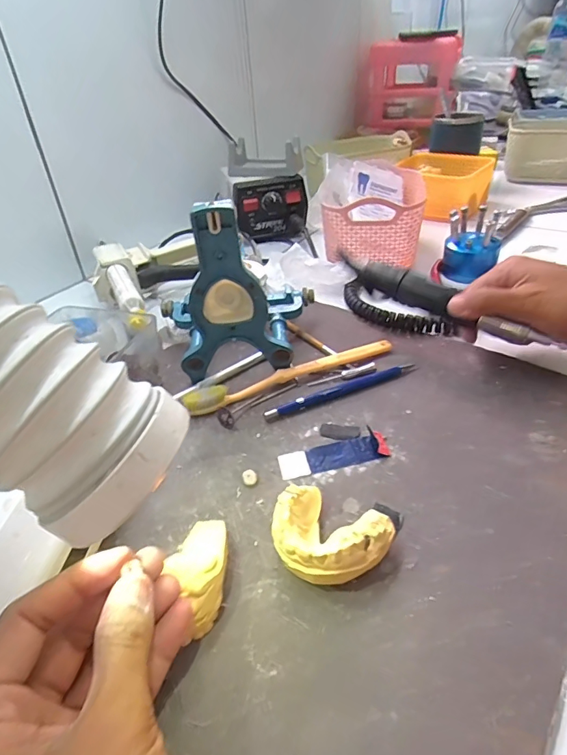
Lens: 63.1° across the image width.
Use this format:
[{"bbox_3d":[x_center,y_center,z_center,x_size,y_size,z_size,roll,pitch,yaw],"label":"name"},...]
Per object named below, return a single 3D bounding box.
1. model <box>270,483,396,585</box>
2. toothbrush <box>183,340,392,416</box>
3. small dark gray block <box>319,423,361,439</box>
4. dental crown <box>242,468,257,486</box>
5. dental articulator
[{"bbox_3d":[0.022,0.086,0.250,0.063,0.032,0.054,18,41,28],"label":"model"},{"bbox_3d":[0.005,-0.008,0.390,0.184,0.012,0.027,-19,38,-19],"label":"toothbrush"},{"bbox_3d":[0.041,0.039,0.337,0.029,0.004,0.015,6,37,14],"label":"small dark gray block"},{"bbox_3d":[-0.022,0.066,0.303,0.009,0.006,0.010,-8,36,-5],"label":"dental crown"},{"bbox_3d":[-0.035,-0.084,0.387,0.092,0.141,0.111,2,37,8],"label":"dental articulator"}]

